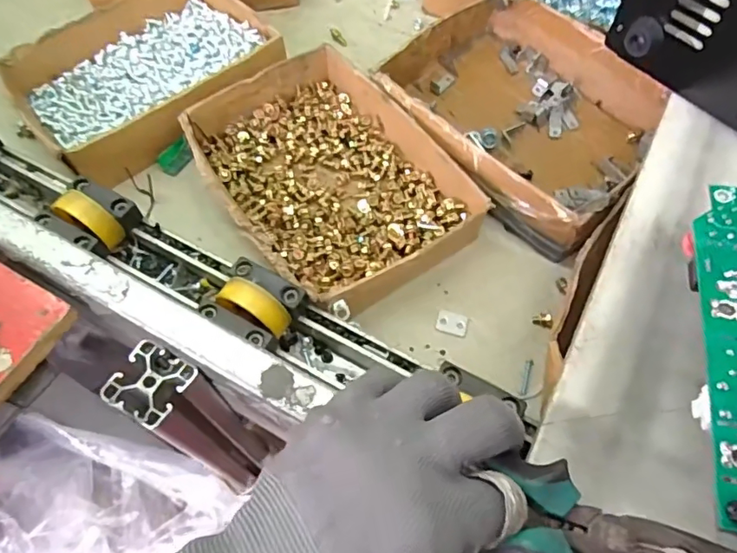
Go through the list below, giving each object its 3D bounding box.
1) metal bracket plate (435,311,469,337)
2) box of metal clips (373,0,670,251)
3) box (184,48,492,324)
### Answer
[{"bbox_3d":[0.060,0.034,0.379,0.022,0.004,0.016,16,62,9],"label":"metal bracket plate"},{"bbox_3d":[0.132,-0.138,0.443,0.185,0.053,0.216,-41,68,-20],"label":"box of metal clips"},{"bbox_3d":[-0.029,-0.076,0.409,0.155,0.041,0.226,-35,66,-17],"label":"box"}]

